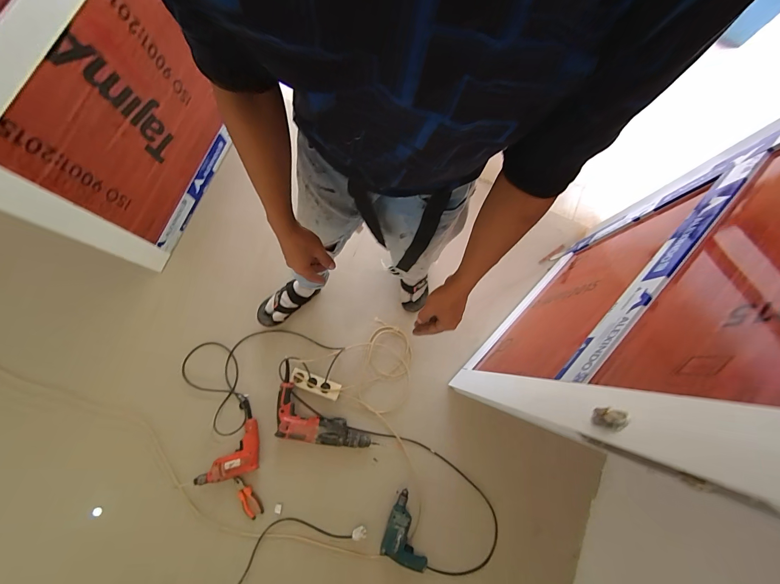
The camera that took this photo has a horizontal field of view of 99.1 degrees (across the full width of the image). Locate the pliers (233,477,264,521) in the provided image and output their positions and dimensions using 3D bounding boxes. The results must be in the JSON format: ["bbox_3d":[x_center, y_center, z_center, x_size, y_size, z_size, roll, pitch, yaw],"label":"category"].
[{"bbox_3d":[-0.496,0.711,1.155,0.057,0.022,0.152,-28,81,-8],"label":"pliers"}]

